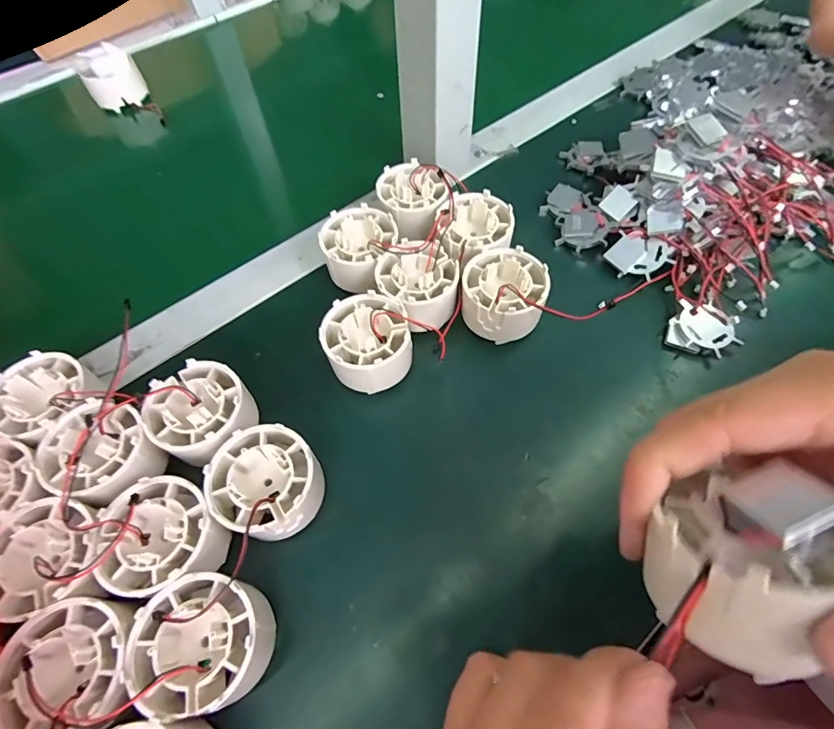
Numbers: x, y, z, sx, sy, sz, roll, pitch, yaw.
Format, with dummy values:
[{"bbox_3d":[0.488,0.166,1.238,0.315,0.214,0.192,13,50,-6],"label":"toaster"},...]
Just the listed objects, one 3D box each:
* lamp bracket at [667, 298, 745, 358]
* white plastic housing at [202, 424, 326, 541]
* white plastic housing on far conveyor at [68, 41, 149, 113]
[{"bbox_3d":[0.183,-0.021,0.290,0.040,0.018,0.036,22,63,15],"label":"lamp bracket"},{"bbox_3d":[-0.075,0.060,0.231,0.050,0.034,0.052,-1,59,2],"label":"white plastic housing"},{"bbox_3d":[-0.310,-0.293,0.460,0.052,0.039,0.049,-32,63,-15],"label":"white plastic housing on far conveyor"}]

